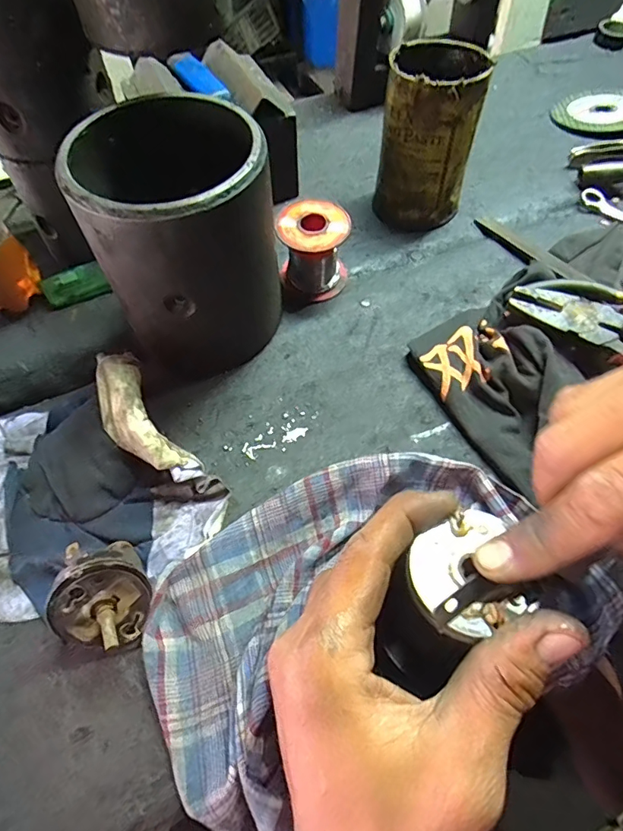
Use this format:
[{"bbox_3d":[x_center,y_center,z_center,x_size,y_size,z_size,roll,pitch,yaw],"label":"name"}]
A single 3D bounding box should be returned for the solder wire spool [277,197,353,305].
[{"bbox_3d":[0.002,-0.122,0.359,0.051,0.059,0.048,-2,57,1],"label":"solder wire spool"}]

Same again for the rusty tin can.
[{"bbox_3d":[0.094,-0.223,0.386,0.072,0.117,0.078,11,58,9],"label":"rusty tin can"}]

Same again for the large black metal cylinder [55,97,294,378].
[{"bbox_3d":[-0.075,-0.105,0.305,0.109,0.138,0.101,-19,58,-10],"label":"large black metal cylinder"}]

